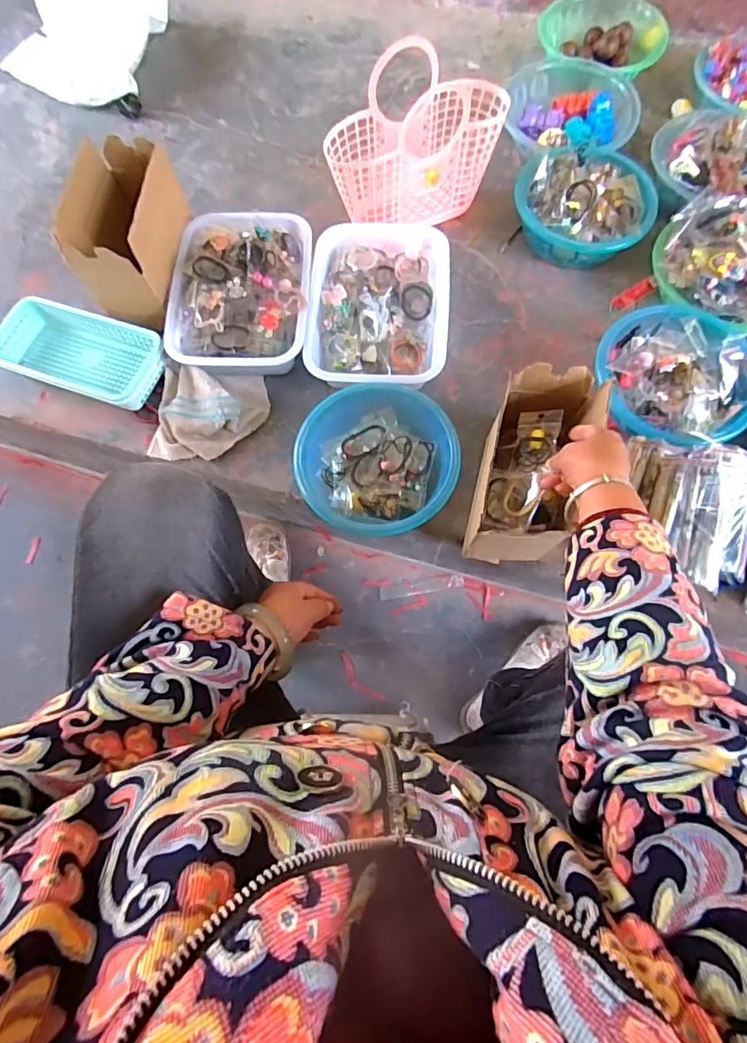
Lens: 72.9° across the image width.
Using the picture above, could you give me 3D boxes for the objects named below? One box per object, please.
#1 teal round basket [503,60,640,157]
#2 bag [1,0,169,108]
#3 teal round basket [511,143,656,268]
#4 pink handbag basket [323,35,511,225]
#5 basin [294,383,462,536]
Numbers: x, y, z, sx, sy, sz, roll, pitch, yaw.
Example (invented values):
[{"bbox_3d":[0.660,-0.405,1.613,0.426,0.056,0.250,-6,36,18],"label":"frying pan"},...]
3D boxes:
[{"bbox_3d":[0.358,-0.756,0.929,0.215,0.075,0.244,-37,77,-11],"label":"teal round basket"},{"bbox_3d":[-0.594,-0.973,0.996,0.303,0.130,0.270,10,73,2],"label":"bag"},{"bbox_3d":[0.353,-0.537,0.859,0.221,0.102,0.193,21,74,5],"label":"teal round basket"},{"bbox_3d":[0.076,-0.605,0.800,0.289,0.195,0.129,-28,76,-9],"label":"pink handbag basket"},{"bbox_3d":[0.003,-0.088,0.715,0.212,0.070,0.207,0,73,-1],"label":"basin"}]

